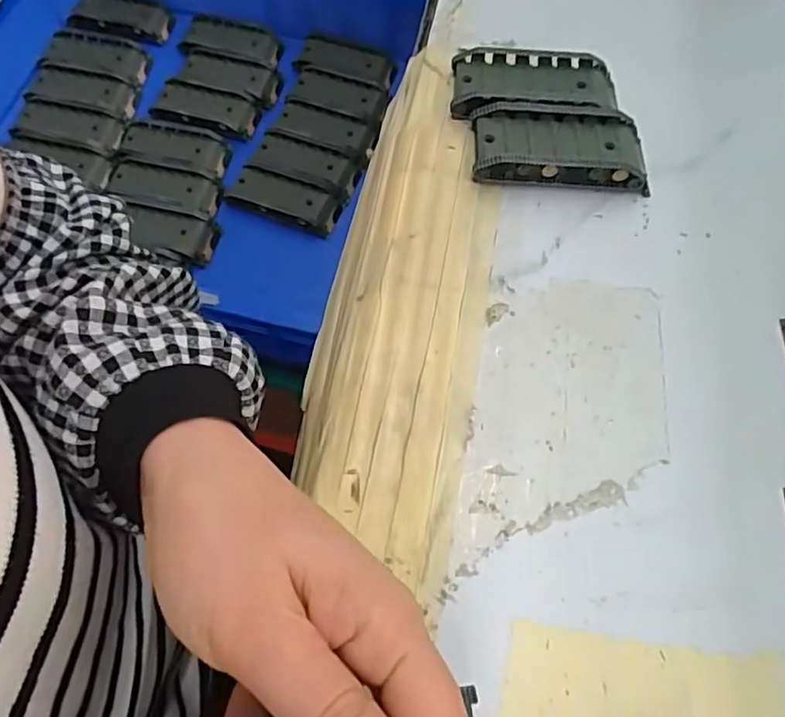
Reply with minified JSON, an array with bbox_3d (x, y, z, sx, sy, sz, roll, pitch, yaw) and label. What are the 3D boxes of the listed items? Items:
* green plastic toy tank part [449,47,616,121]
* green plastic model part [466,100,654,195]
[{"bbox_3d":[0.082,-0.156,0.340,0.092,0.019,0.046,5,65,0],"label":"green plastic toy tank part"},{"bbox_3d":[0.092,-0.115,0.321,0.094,0.022,0.043,3,65,-1],"label":"green plastic model part"}]

